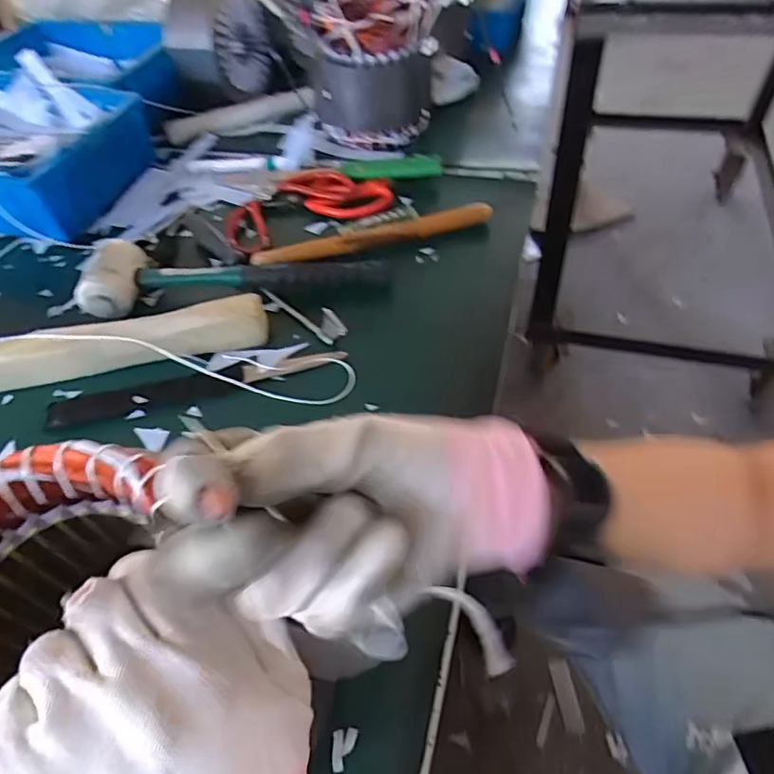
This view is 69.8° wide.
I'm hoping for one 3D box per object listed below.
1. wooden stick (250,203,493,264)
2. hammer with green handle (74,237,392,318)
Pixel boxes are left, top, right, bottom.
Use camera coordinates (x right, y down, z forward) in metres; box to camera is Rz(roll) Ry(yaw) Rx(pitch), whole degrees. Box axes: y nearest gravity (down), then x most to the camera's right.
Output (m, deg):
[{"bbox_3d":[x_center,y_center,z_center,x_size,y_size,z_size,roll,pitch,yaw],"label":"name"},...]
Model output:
[{"bbox_3d":[-0.012,-0.156,0.569,0.248,0.016,0.025,-13,50,-6],"label":"wooden stick"},{"bbox_3d":[-0.143,-0.116,0.530,0.290,0.043,0.074,-5,50,1],"label":"hammer with green handle"}]

